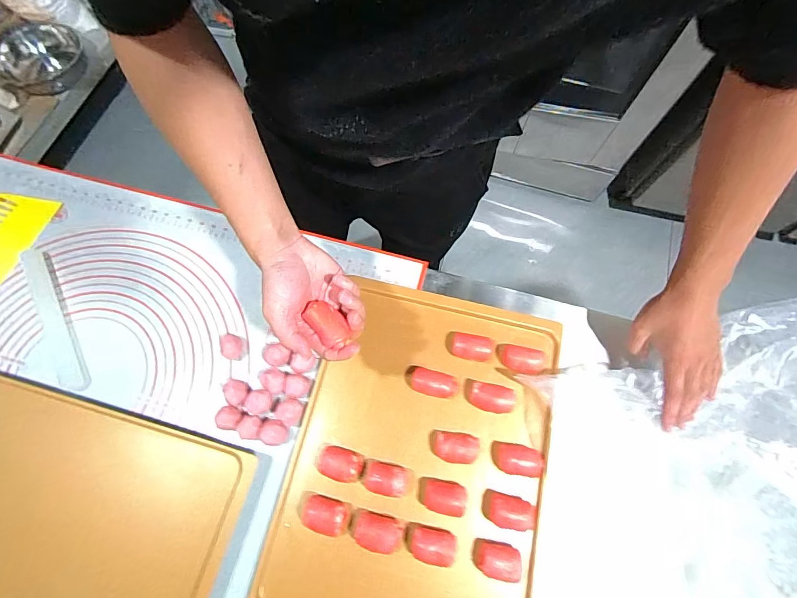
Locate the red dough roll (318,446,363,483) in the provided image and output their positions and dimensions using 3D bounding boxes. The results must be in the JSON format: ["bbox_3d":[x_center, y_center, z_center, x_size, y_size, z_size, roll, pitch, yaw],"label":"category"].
[{"bbox_3d":[-0.073,0.204,0.488,0.057,0.028,0.036,14,70,5],"label":"red dough roll"}]

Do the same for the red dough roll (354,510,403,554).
[{"bbox_3d":[-0.024,0.272,0.460,0.055,0.025,0.036,12,70,4],"label":"red dough roll"}]

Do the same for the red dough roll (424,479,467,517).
[{"bbox_3d":[0.056,0.240,0.476,0.048,0.026,0.035,7,69,2],"label":"red dough roll"}]

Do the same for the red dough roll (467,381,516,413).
[{"bbox_3d":[0.120,0.130,0.513,0.056,0.028,0.034,10,70,3],"label":"red dough roll"}]

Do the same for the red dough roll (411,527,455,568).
[{"bbox_3d":[0.040,0.286,0.455,0.048,0.032,0.035,11,70,3],"label":"red dough roll"}]

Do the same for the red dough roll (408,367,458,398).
[{"bbox_3d":[0.045,0.114,0.522,0.062,0.026,0.032,15,70,5],"label":"red dough roll"}]

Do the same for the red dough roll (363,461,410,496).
[{"bbox_3d":[-0.015,0.219,0.479,0.055,0.032,0.034,11,70,3],"label":"red dough roll"}]

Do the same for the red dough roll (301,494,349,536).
[{"bbox_3d":[-0.088,0.255,0.467,0.058,0.034,0.035,17,70,6],"label":"red dough roll"}]

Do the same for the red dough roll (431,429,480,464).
[{"bbox_3d":[0.069,0.187,0.494,0.055,0.036,0.035,11,70,4],"label":"red dough roll"}]

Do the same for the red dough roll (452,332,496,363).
[{"bbox_3d":[0.100,0.069,0.535,0.054,0.027,0.033,11,70,4],"label":"red dough roll"}]

